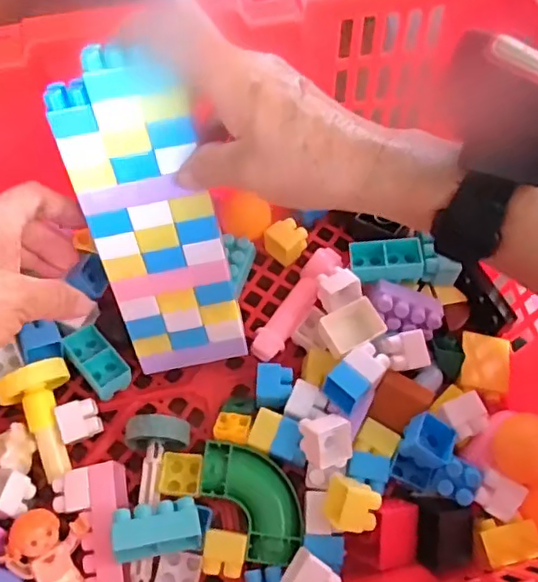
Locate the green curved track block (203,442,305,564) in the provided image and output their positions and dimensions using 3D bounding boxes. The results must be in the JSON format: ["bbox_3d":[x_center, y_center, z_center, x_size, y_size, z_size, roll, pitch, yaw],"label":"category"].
[{"bbox_3d":[-0.008,0.123,0.354,0.044,0.019,0.076,-34,66,-16],"label":"green curved track block"}]

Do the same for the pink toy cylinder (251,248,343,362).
[{"bbox_3d":[0.018,0.008,0.403,0.020,0.016,0.088,33,67,17],"label":"pink toy cylinder"}]

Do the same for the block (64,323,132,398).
[{"bbox_3d":[-0.113,0.048,0.396,0.026,0.023,0.049,-37,67,-17],"label":"block"}]

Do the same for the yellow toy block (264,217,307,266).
[{"bbox_3d":[0.013,-0.035,0.426,0.027,0.022,0.026,-35,67,-16],"label":"yellow toy block"}]

